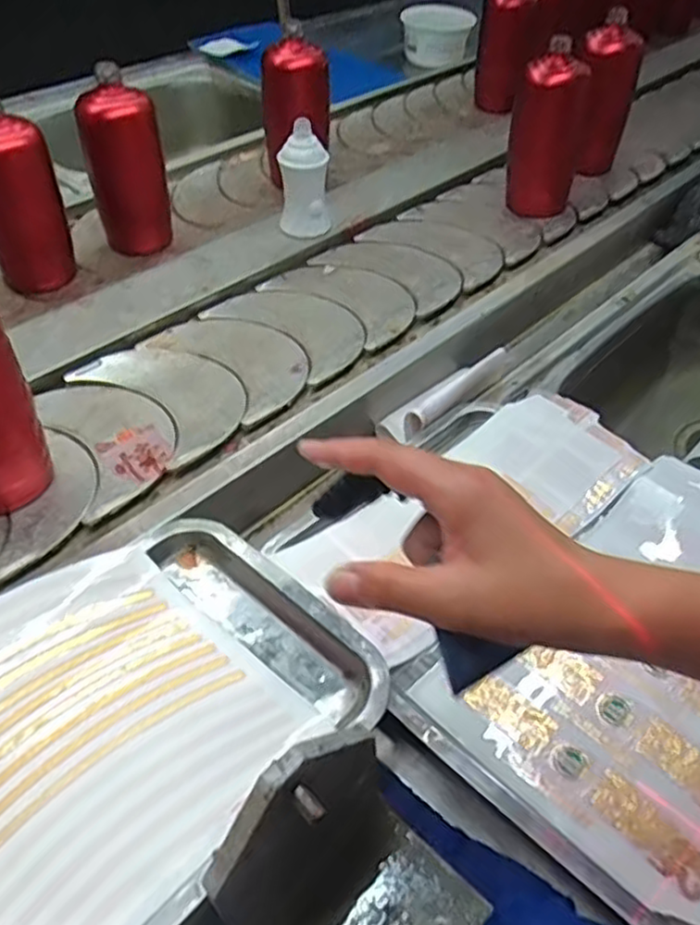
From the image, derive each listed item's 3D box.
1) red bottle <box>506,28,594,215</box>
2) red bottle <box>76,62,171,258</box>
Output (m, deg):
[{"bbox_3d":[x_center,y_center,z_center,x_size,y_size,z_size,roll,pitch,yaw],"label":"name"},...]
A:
[{"bbox_3d":[0.246,-0.421,0.865,0.082,0.174,0.095,17,47,16],"label":"red bottle"},{"bbox_3d":[-0.252,-0.332,0.788,0.071,0.178,0.074,29,52,25],"label":"red bottle"}]

